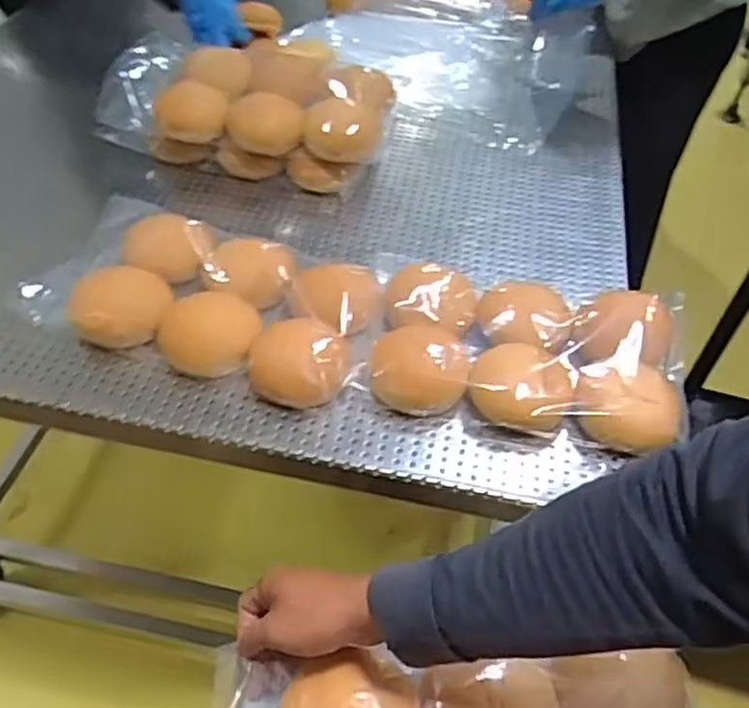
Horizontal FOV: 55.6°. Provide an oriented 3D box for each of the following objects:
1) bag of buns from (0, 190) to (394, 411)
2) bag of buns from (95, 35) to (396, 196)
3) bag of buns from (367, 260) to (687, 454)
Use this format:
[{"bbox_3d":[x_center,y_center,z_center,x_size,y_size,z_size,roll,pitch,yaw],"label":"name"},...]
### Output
[{"bbox_3d":[-0.177,-0.067,0.754,0.374,0.051,0.211,14,48,10],"label":"bag of buns"},{"bbox_3d":[-0.155,-0.351,0.998,0.361,0.112,0.247,12,47,8],"label":"bag of buns"},{"bbox_3d":[0.158,-0.009,0.713,0.302,0.060,0.184,10,47,6],"label":"bag of buns"}]

